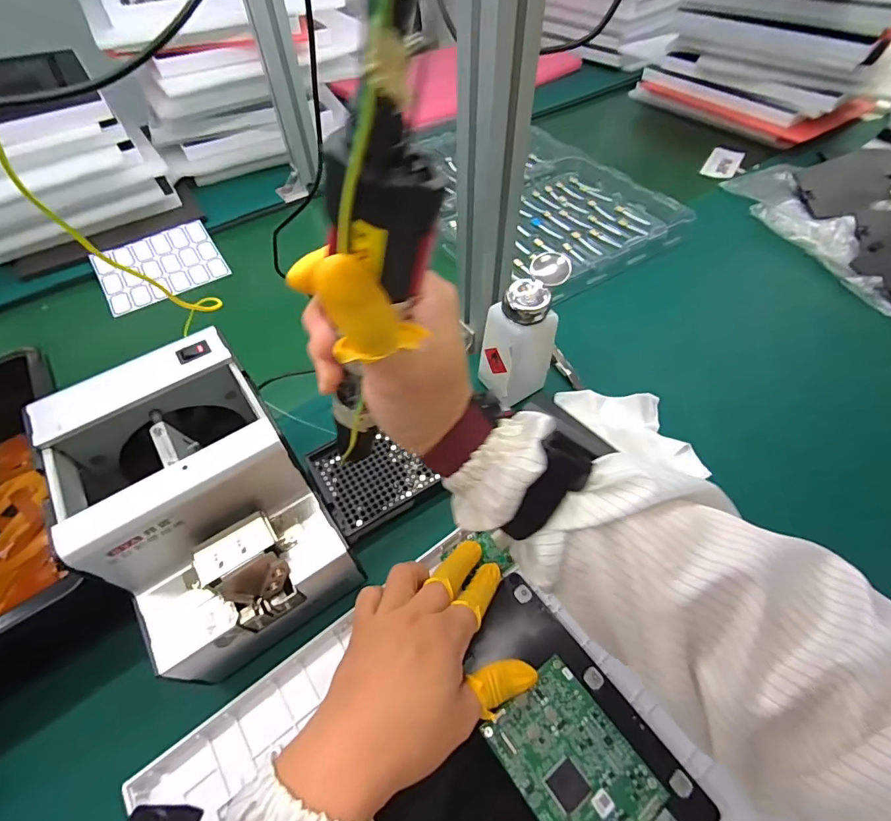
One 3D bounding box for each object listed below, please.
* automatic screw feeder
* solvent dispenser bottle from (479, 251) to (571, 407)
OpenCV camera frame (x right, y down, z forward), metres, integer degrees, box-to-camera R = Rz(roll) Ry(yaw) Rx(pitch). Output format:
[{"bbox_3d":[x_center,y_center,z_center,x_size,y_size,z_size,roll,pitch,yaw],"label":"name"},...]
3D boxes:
[{"bbox_3d":[-0.167,0.065,0.318,0.126,0.146,0.184,-32,59,-21],"label":"automatic screw feeder"},{"bbox_3d":[0.075,-0.070,0.413,0.071,0.135,0.050,-24,56,-16],"label":"solvent dispenser bottle"}]

